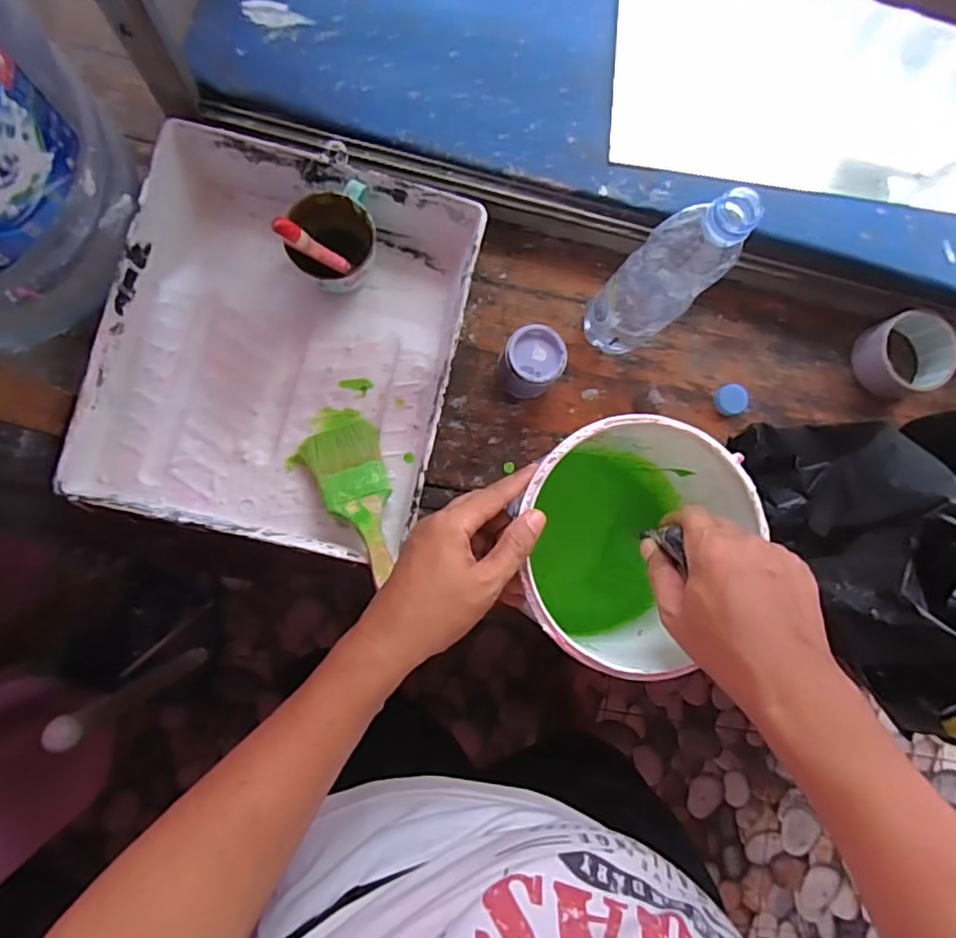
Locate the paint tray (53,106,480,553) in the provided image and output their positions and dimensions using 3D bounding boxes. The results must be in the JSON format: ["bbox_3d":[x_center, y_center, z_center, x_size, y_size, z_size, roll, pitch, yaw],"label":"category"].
[{"bbox_3d":[-0.170,-0.110,0.546,0.288,0.067,0.332,13,84,-5],"label":"paint tray"}]

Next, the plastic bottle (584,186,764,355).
[{"bbox_3d":[0.149,-0.154,0.511,0.059,0.224,0.063,0,85,-6],"label":"plastic bottle"}]

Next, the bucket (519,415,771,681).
[{"bbox_3d":[0.101,0.054,0.508,0.158,0.188,0.180,38,83,-2],"label":"bucket"}]

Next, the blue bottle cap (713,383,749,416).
[{"bbox_3d":[0.265,-0.073,0.624,0.036,0.012,0.032,-24,88,-7],"label":"blue bottle cap"}]

